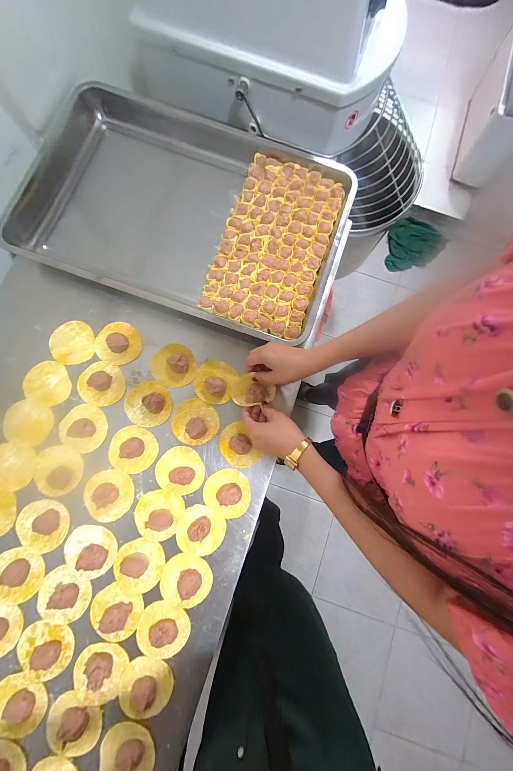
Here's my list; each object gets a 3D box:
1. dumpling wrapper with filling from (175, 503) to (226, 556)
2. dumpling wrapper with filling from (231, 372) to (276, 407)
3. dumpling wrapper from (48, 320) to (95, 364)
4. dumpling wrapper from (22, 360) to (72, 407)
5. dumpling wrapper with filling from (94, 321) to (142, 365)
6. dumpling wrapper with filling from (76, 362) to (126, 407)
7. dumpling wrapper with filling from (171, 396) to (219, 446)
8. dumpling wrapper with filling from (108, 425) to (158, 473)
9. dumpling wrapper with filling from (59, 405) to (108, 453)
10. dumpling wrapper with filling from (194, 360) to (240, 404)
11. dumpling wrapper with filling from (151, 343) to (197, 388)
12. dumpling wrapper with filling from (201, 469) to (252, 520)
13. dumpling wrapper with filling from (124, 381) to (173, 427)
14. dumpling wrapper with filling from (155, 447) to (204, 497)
[{"bbox_3d":[-0.097,0.246,0.436,0.079,0.022,0.076,0,81,-2],"label":"dumpling wrapper with filling"},{"bbox_3d":[-0.006,0.008,0.471,0.080,0.033,0.052,0,76,-1],"label":"dumpling wrapper with filling"},{"bbox_3d":[-0.344,-0.079,0.486,0.078,0.004,0.078,0,83,-4],"label":"dumpling wrapper"},{"bbox_3d":[-0.375,-0.004,0.472,0.076,0.004,0.076,2,78,-9],"label":"dumpling wrapper"},{"bbox_3d":[-0.259,-0.080,0.483,0.080,0.019,0.077,0,81,-2],"label":"dumpling wrapper with filling"},{"bbox_3d":[-0.284,-0.006,0.470,0.082,0.017,0.078,0,81,-2],"label":"dumpling wrapper with filling"},{"bbox_3d":[-0.112,0.064,0.467,0.082,0.019,0.078,0,81,-2],"label":"dumpling wrapper with filling"},{"bbox_3d":[-0.216,0.112,0.452,0.080,0.027,0.077,0,81,-2],"label":"dumpling wrapper with filling"},{"bbox_3d":[-0.304,0.075,0.454,0.076,0.016,0.077,0,81,-2],"label":"dumpling wrapper with filling"},{"bbox_3d":[-0.078,-0.009,0.481,0.073,0.023,0.079,0,81,-2],"label":"dumpling wrapper with filling"},{"bbox_3d":[-0.154,-0.040,0.478,0.080,0.021,0.079,0,81,-2],"label":"dumpling wrapper with filling"},{"bbox_3d":[-0.049,0.185,0.452,0.081,0.022,0.075,0,81,-2],"label":"dumpling wrapper with filling"},{"bbox_3d":[-0.198,0.031,0.468,0.083,0.025,0.079,0,81,-2],"label":"dumpling wrapper with filling"},{"bbox_3d":[-0.135,0.148,0.450,0.080,0.022,0.079,0,81,-2],"label":"dumpling wrapper with filling"}]

